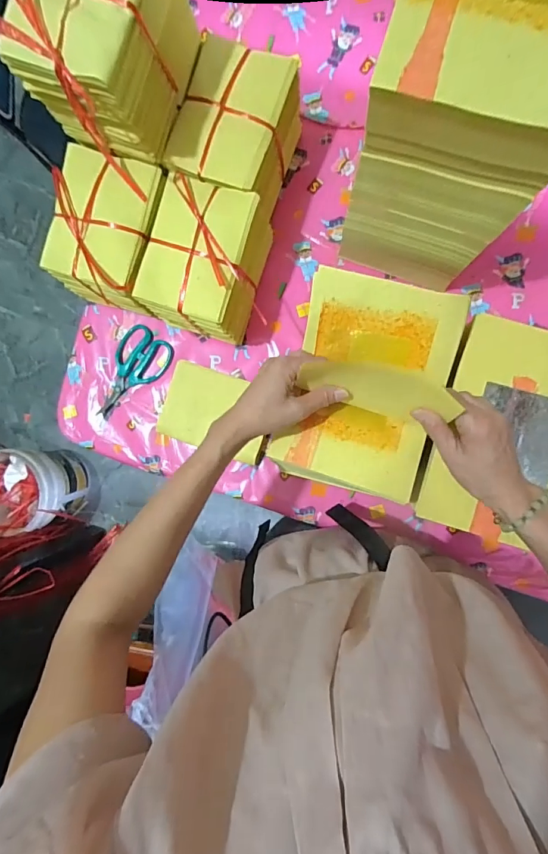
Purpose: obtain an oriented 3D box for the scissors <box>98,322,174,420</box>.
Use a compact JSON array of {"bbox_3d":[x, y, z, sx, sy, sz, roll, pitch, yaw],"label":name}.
[{"bbox_3d":[-0.226,-0.082,0.658,0.087,0.009,0.150,37,94,5],"label":"scissors"}]

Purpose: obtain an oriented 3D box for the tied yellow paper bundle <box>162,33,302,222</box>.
[{"bbox_3d":[-0.046,-0.379,0.565,0.125,0.126,0.161,18,93,6],"label":"tied yellow paper bundle"}]

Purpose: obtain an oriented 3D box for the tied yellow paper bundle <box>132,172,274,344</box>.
[{"bbox_3d":[-0.090,-0.217,0.565,0.130,0.112,0.167,18,92,6],"label":"tied yellow paper bundle"}]

